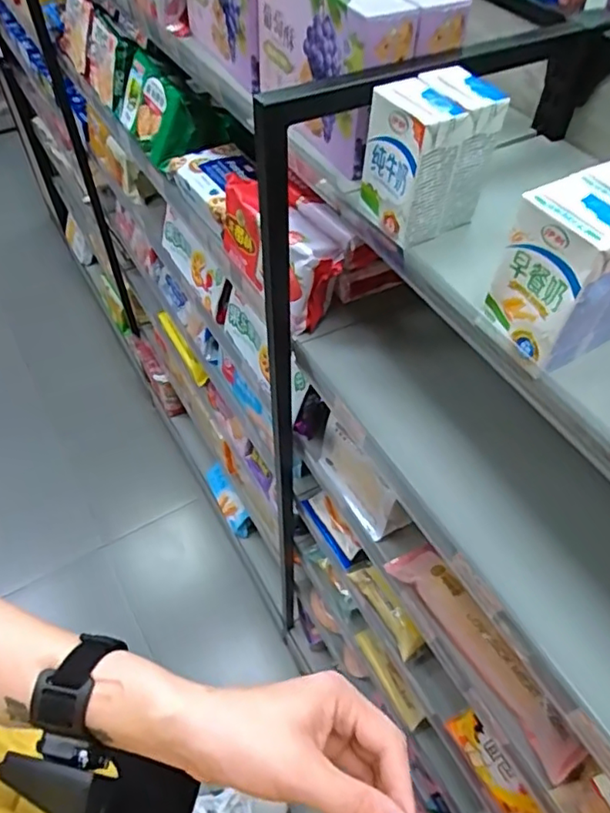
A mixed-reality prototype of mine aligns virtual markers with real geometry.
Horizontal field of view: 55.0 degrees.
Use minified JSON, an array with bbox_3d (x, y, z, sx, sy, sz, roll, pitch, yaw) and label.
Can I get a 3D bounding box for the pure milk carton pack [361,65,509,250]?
[{"bbox_3d":[0.102,-0.205,0.483,0.098,0.105,0.069,-27,57,-19],"label":"pure milk carton pack"}]

